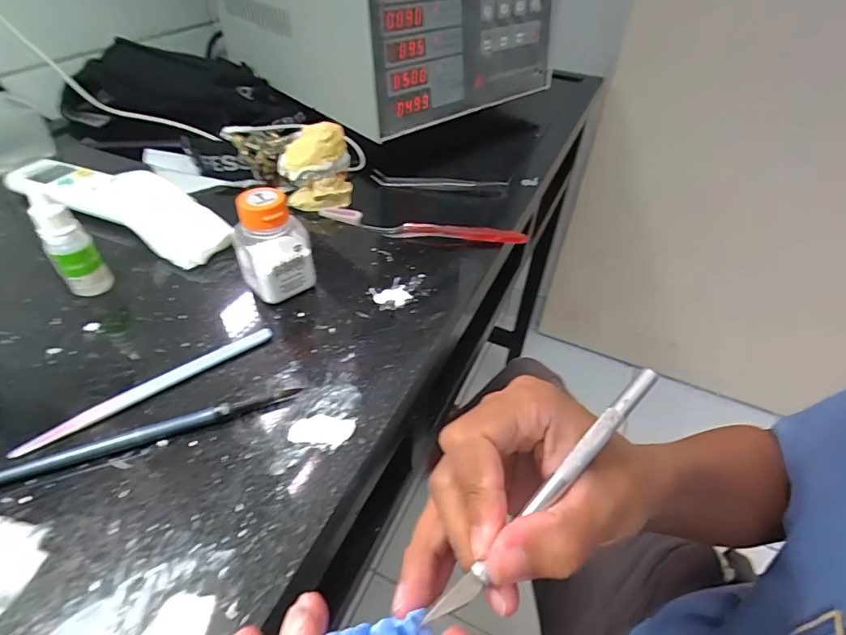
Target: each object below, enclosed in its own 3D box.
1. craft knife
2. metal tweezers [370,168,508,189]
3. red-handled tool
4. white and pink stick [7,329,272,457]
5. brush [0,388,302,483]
[{"bbox_3d":[0.053,0.066,0.180,0.138,0.005,0.009,-39,56,-20],"label":"craft knife"},{"bbox_3d":[0.017,-0.147,0.495,0.144,0.014,0.009,6,44,3],"label":"metal tweezers"},{"bbox_3d":[0.002,-0.084,0.419,0.188,0.020,0.018,3,44,0],"label":"red-handled tool"},{"bbox_3d":[-0.156,0.040,0.266,0.140,0.005,0.010,-27,51,-28],"label":"white and pink stick"},{"bbox_3d":[-0.151,0.063,0.240,0.163,0.008,0.009,-13,46,-17],"label":"brush"}]

